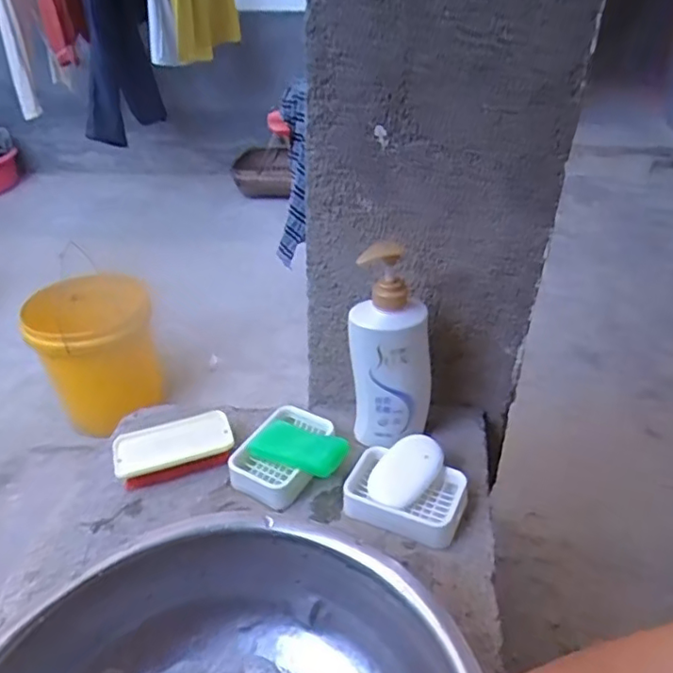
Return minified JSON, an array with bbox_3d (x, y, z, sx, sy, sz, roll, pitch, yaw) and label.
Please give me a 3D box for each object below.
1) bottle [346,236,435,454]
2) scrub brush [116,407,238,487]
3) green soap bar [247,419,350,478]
[{"bbox_3d":[0.060,0.014,0.653,0.091,0.235,0.049,8,36,10],"label":"bottle"},{"bbox_3d":[-0.186,0.128,0.699,0.130,0.027,0.068,-9,36,-14],"label":"scrub brush"},{"bbox_3d":[-0.039,0.120,0.662,0.108,0.022,0.045,8,34,33],"label":"green soap bar"}]

